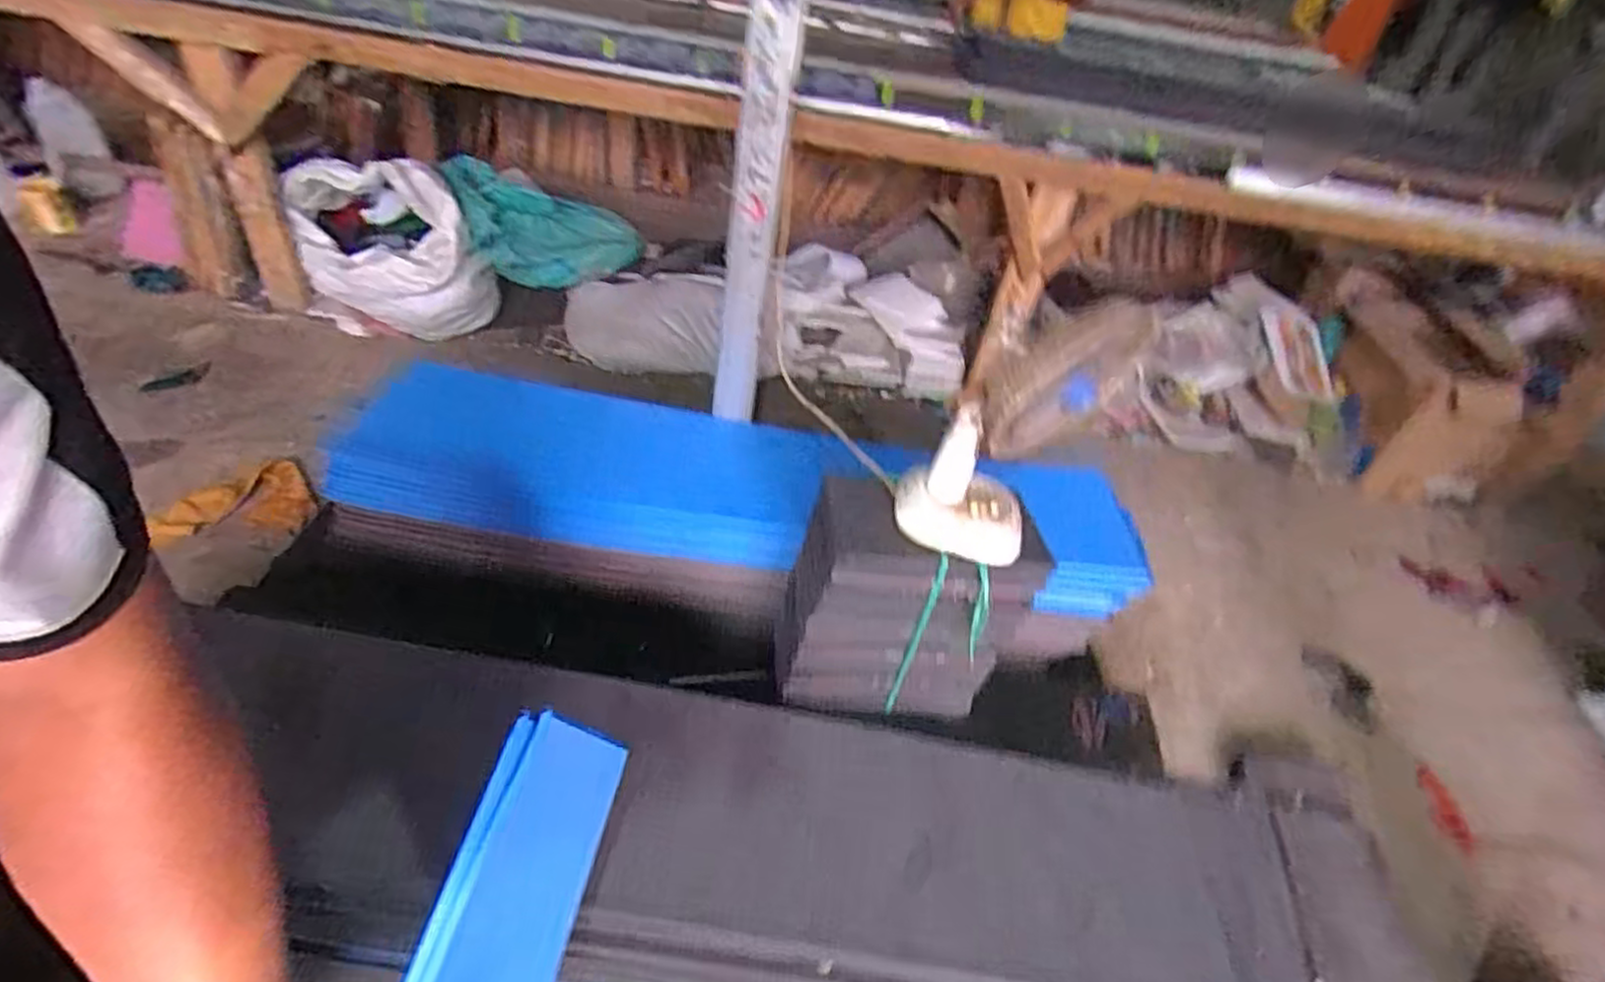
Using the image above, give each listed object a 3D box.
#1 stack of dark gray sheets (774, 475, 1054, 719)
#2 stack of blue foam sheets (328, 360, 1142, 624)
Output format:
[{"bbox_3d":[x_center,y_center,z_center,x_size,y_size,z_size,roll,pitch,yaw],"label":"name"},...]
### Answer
[{"bbox_3d":[0.143,0.147,1.097,0.306,0.325,0.240,12,41,0],"label":"stack of dark gray sheets"},{"bbox_3d":[-0.098,-0.004,1.326,1.355,0.115,0.279,8,80,1],"label":"stack of blue foam sheets"}]

